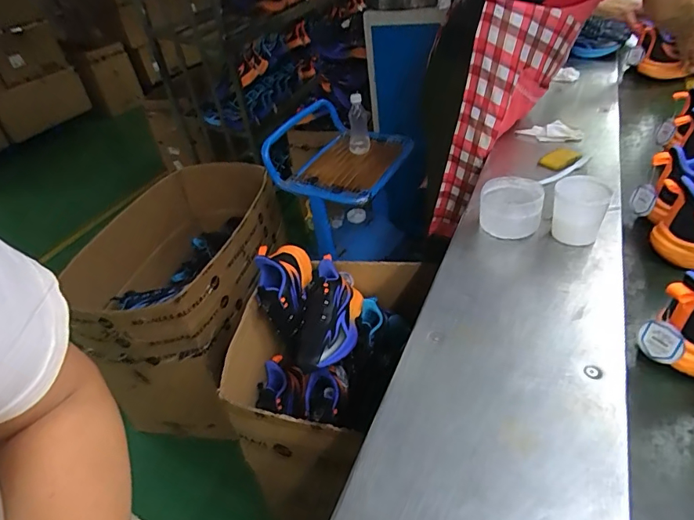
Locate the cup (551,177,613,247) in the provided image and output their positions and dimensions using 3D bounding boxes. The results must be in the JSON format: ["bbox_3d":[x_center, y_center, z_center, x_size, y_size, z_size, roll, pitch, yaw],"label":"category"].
[{"bbox_3d":[0.345,-0.072,0.675,0.072,0.084,0.074,12,42,26],"label":"cup"}]

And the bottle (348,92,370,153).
[{"bbox_3d":[0.030,-0.392,1.319,0.058,0.170,0.066,-8,35,1],"label":"bottle"}]

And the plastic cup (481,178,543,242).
[{"bbox_3d":[0.258,-0.080,0.716,0.090,0.071,0.089,-6,36,4],"label":"plastic cup"}]

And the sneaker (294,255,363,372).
[{"bbox_3d":[-0.038,0.103,0.910,0.119,0.081,0.275,-1,36,11],"label":"sneaker"}]

